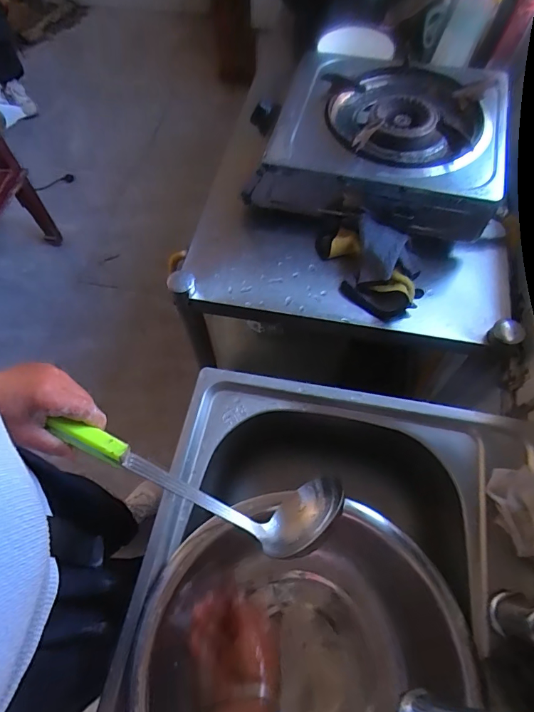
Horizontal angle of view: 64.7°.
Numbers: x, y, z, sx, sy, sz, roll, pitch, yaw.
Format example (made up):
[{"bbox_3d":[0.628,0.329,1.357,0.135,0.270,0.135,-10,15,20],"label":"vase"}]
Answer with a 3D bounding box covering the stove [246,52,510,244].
[{"bbox_3d":[0.165,-0.343,0.660,0.368,0.100,0.285,14,64,9],"label":"stove"}]

